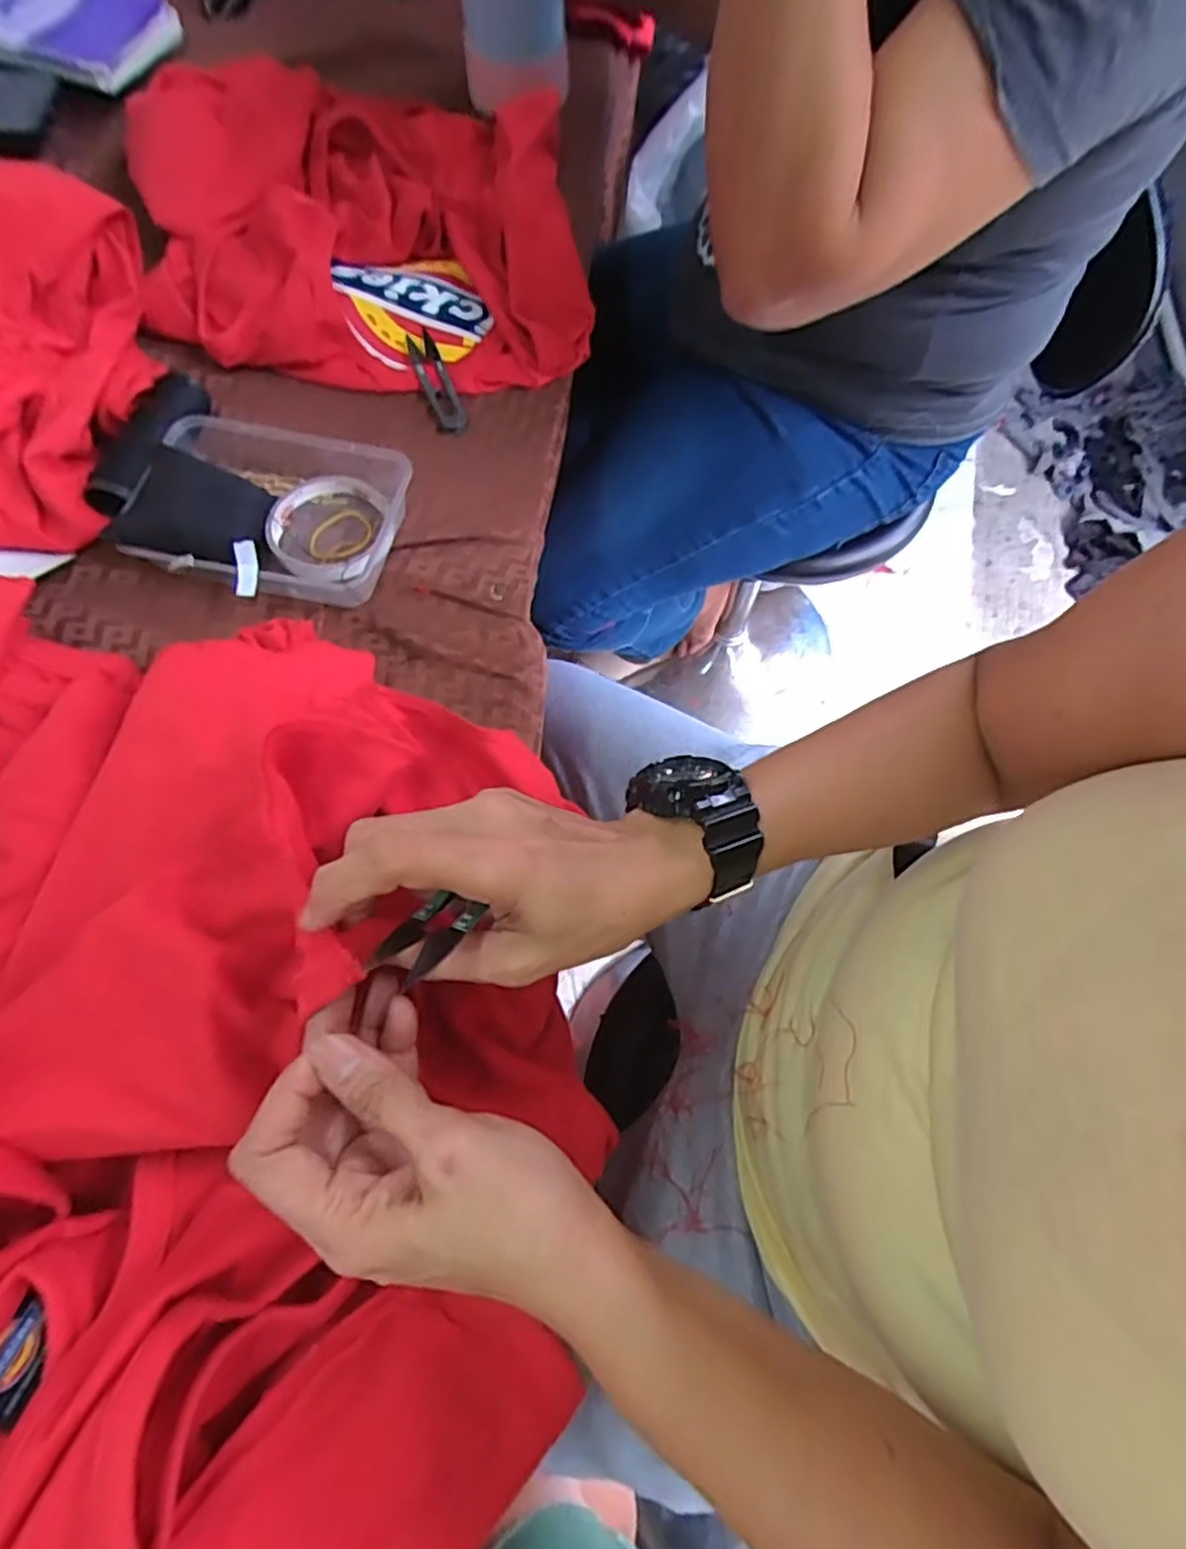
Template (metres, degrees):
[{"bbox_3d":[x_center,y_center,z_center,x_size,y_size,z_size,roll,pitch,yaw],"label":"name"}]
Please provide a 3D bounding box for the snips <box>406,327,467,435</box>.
[{"bbox_3d":[-0.124,-0.310,0.557,0.023,0.007,0.101,-19,72,-6],"label":"snips"}]

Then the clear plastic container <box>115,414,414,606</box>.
[{"bbox_3d":[-0.219,-0.180,0.487,0.163,0.043,0.130,11,72,4],"label":"clear plastic container"}]

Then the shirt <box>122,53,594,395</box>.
[{"bbox_3d":[-0.194,-0.483,0.582,0.346,0.059,0.371,-7,71,-2],"label":"shirt"}]

